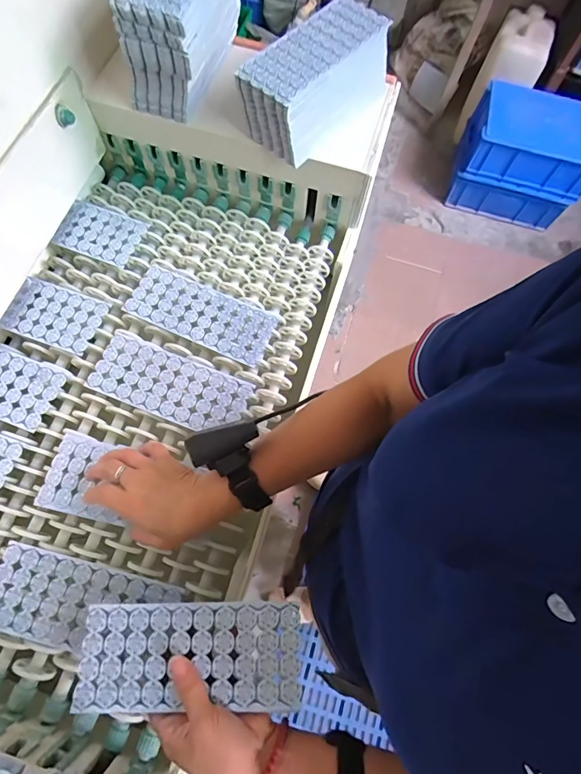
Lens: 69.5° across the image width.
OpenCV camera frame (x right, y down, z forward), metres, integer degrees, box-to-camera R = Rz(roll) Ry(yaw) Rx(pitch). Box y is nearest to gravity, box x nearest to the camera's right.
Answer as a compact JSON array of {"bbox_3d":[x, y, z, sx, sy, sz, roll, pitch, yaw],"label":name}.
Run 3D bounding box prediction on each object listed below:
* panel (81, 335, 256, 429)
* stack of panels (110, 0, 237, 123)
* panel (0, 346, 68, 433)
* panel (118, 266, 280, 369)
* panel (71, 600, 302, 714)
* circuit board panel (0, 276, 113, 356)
[{"bbox_3d":[-0.154,-0.003,0.541,0.200,0.004,0.084,21,70,5],"label":"panel"},{"bbox_3d":[-0.136,-0.484,0.554,0.092,0.129,0.203,18,70,4],"label":"stack of panels"},{"bbox_3d":[-0.357,-0.002,0.530,0.120,0.004,0.083,20,70,5],"label":"panel"},{"bbox_3d":[-0.123,-0.101,0.586,0.201,0.013,0.085,24,71,6],"label":"panel"},{"bbox_3d":[-0.090,0.242,0.380,0.195,0.013,0.083,-1,70,1],"label":"panel"},{"bbox_3d":[-0.321,-0.099,0.571,0.126,0.005,0.083,19,70,4],"label":"circuit board panel"}]

